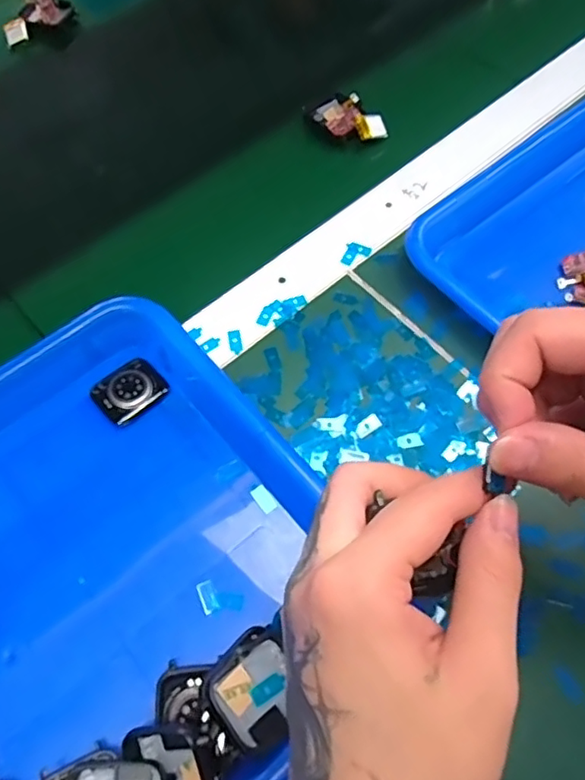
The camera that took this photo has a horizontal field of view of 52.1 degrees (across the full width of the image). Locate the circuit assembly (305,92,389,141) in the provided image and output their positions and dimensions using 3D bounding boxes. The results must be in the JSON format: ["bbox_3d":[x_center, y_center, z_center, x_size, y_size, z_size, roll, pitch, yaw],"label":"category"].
[{"bbox_3d":[0.044,-0.205,0.454,0.058,0.008,0.039,38,75,21],"label":"circuit assembly"}]

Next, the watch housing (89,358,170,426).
[{"bbox_3d":[-0.094,0.000,0.346,0.038,0.010,0.029,-39,81,-20],"label":"watch housing"}]

